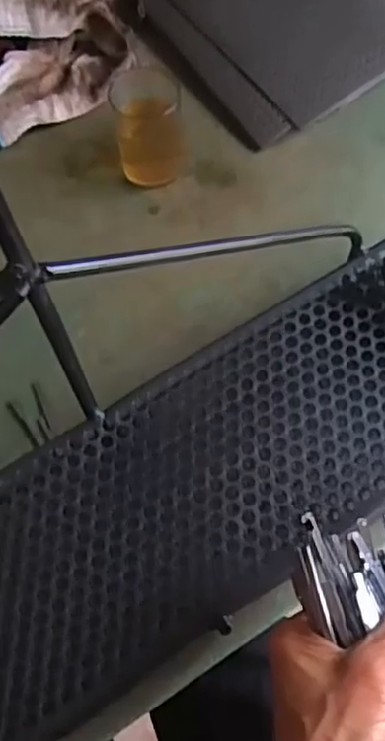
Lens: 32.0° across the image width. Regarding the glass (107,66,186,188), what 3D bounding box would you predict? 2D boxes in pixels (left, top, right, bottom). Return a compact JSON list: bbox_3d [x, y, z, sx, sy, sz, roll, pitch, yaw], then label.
[{"bbox_3d":[-0.036,-0.202,0.565,0.055,0.084,0.049,-8,65,-3],"label":"glass"}]

